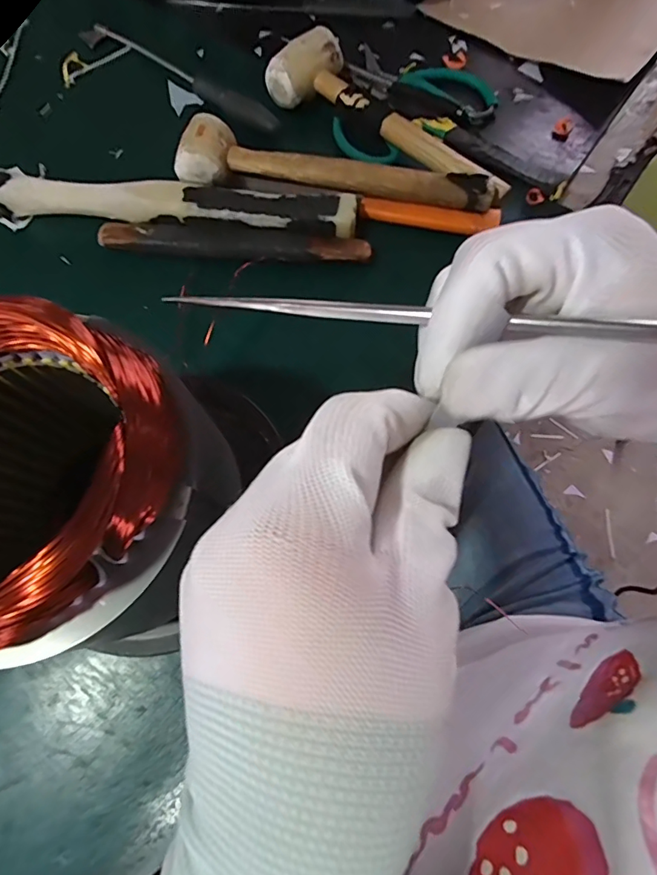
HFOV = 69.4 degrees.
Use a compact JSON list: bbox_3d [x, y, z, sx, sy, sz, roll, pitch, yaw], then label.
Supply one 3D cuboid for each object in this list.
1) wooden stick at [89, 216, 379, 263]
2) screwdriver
[{"bbox_3d":[-0.082,-0.164,0.400,0.233,0.015,0.032,7,72,2],"label":"wooden stick"},{"bbox_3d":[-0.144,-0.361,0.473,0.249,0.025,0.018,38,76,11],"label":"screwdriver"}]

